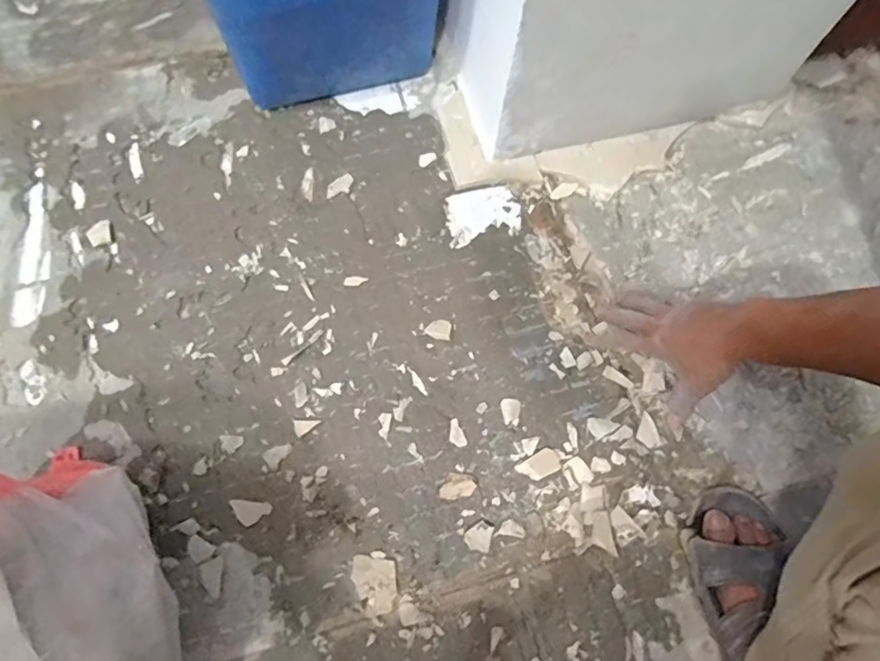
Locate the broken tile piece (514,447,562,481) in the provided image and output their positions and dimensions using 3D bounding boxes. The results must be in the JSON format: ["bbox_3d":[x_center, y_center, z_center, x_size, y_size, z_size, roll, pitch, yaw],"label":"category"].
[{"bbox_3d":[0.116,0.157,0.617,0.050,0.004,0.028,-27,74,-11],"label":"broken tile piece"}]

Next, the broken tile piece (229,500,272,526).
[{"bbox_3d":[-0.210,0.202,0.587,0.044,0.004,0.024,5,71,-1],"label":"broken tile piece"}]

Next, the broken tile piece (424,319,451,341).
[{"bbox_3d":[-0.002,-0.001,0.669,0.032,0.004,0.026,4,71,-1],"label":"broken tile piece"}]

